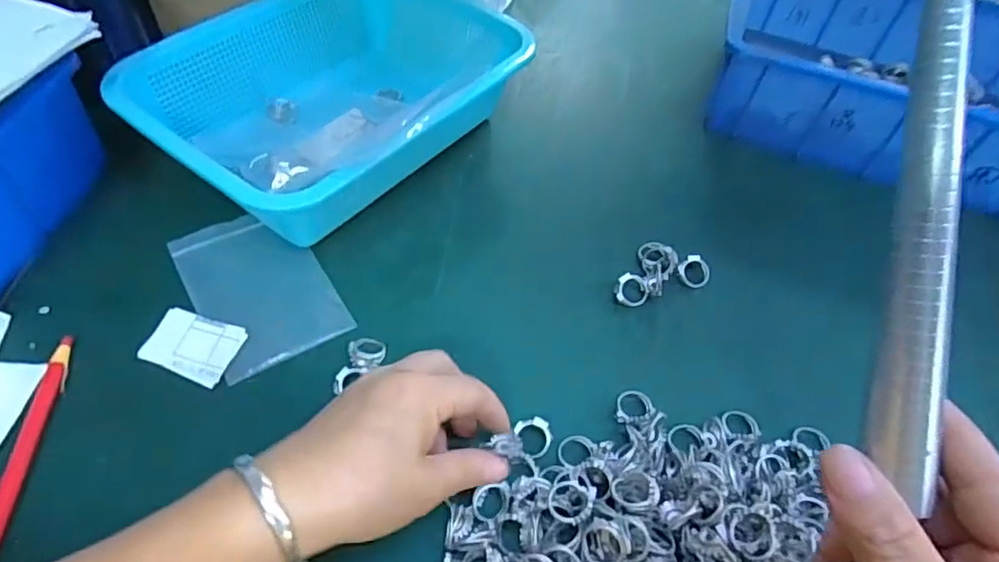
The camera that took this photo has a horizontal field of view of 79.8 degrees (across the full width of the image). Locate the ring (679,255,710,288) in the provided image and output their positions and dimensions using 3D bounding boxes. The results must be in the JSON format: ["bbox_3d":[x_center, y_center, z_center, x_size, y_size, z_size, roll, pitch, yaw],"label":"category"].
[{"bbox_3d":[0.138,-0.007,0.420,0.022,0.004,0.021,1,81,-7],"label":"ring"}]

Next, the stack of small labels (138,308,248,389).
[{"bbox_3d":[-0.181,0.037,0.353,0.053,0.004,0.039,17,53,8],"label":"stack of small labels"}]

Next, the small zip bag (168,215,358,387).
[{"bbox_3d":[-0.155,0.002,0.385,0.077,0.006,0.121,-26,59,-22],"label":"small zip bag"}]

